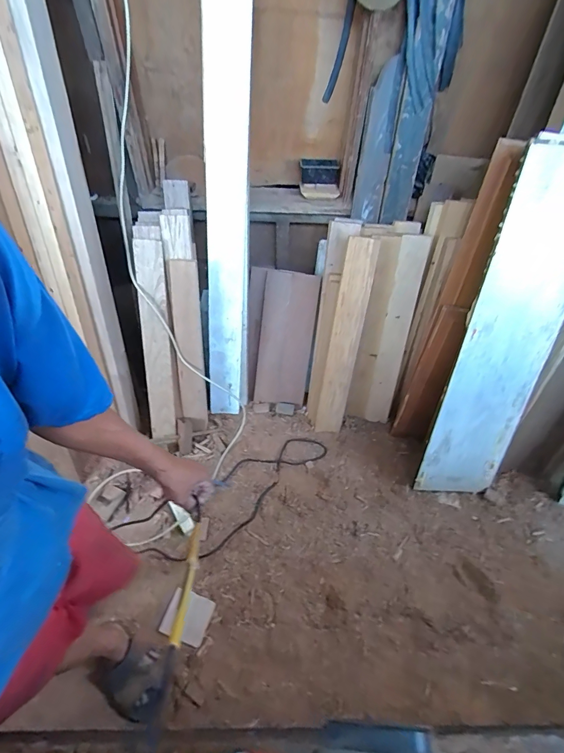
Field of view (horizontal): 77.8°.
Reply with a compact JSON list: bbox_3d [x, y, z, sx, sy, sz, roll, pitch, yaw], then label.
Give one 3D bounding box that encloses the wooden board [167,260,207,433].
[{"bbox_3d":[-0.352,-0.092,1.311,0.103,0.659,0.044,-3,24,-10],"label":"wooden board"}]

